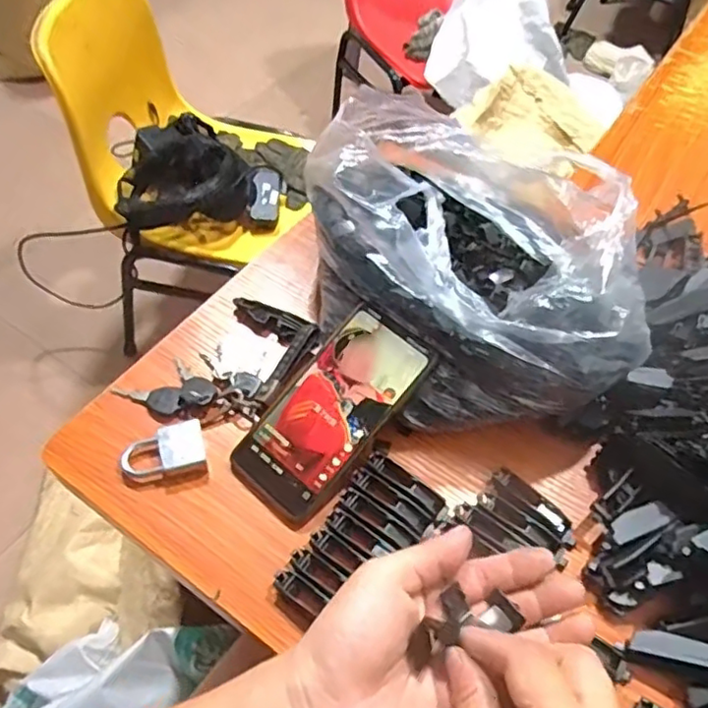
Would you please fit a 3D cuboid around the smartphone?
[{"bbox_3d":[-0.017,0.043,0.481,0.078,0.012,0.165,37,82,20],"label":"smartphone"}]

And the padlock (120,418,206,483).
[{"bbox_3d":[-0.144,0.076,0.477,0.061,0.021,0.040,-8,56,-10],"label":"padlock"}]

